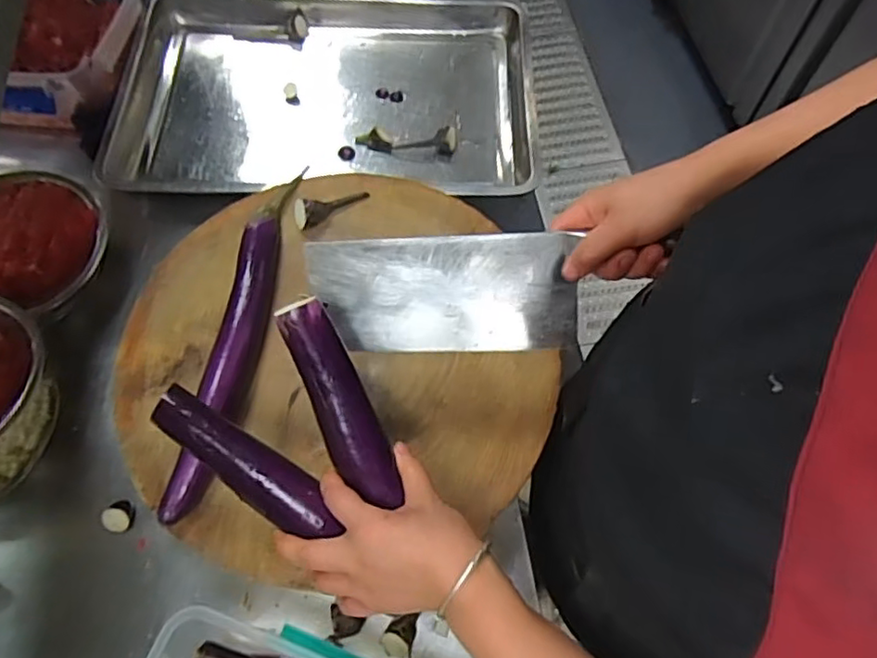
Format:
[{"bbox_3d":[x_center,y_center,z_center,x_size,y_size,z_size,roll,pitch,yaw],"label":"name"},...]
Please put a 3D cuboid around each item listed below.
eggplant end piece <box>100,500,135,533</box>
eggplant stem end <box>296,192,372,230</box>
[{"bbox_3d":[-0.349,0.204,0.668,0.026,0.019,0.032,16,66,10],"label":"eggplant end piece"},{"bbox_3d":[-0.128,-0.149,0.732,0.090,0.030,0.036,-24,65,-23],"label":"eggplant stem end"}]

